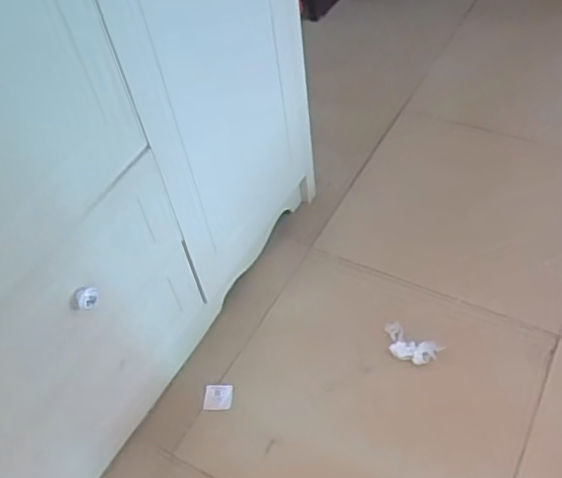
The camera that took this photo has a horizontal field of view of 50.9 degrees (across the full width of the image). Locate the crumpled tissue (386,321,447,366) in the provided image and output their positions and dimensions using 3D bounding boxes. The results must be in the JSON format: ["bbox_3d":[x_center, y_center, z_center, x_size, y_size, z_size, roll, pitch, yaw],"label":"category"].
[{"bbox_3d":[0.278,0.230,1.280,0.123,0.018,0.076,25,58,24],"label":"crumpled tissue"}]

